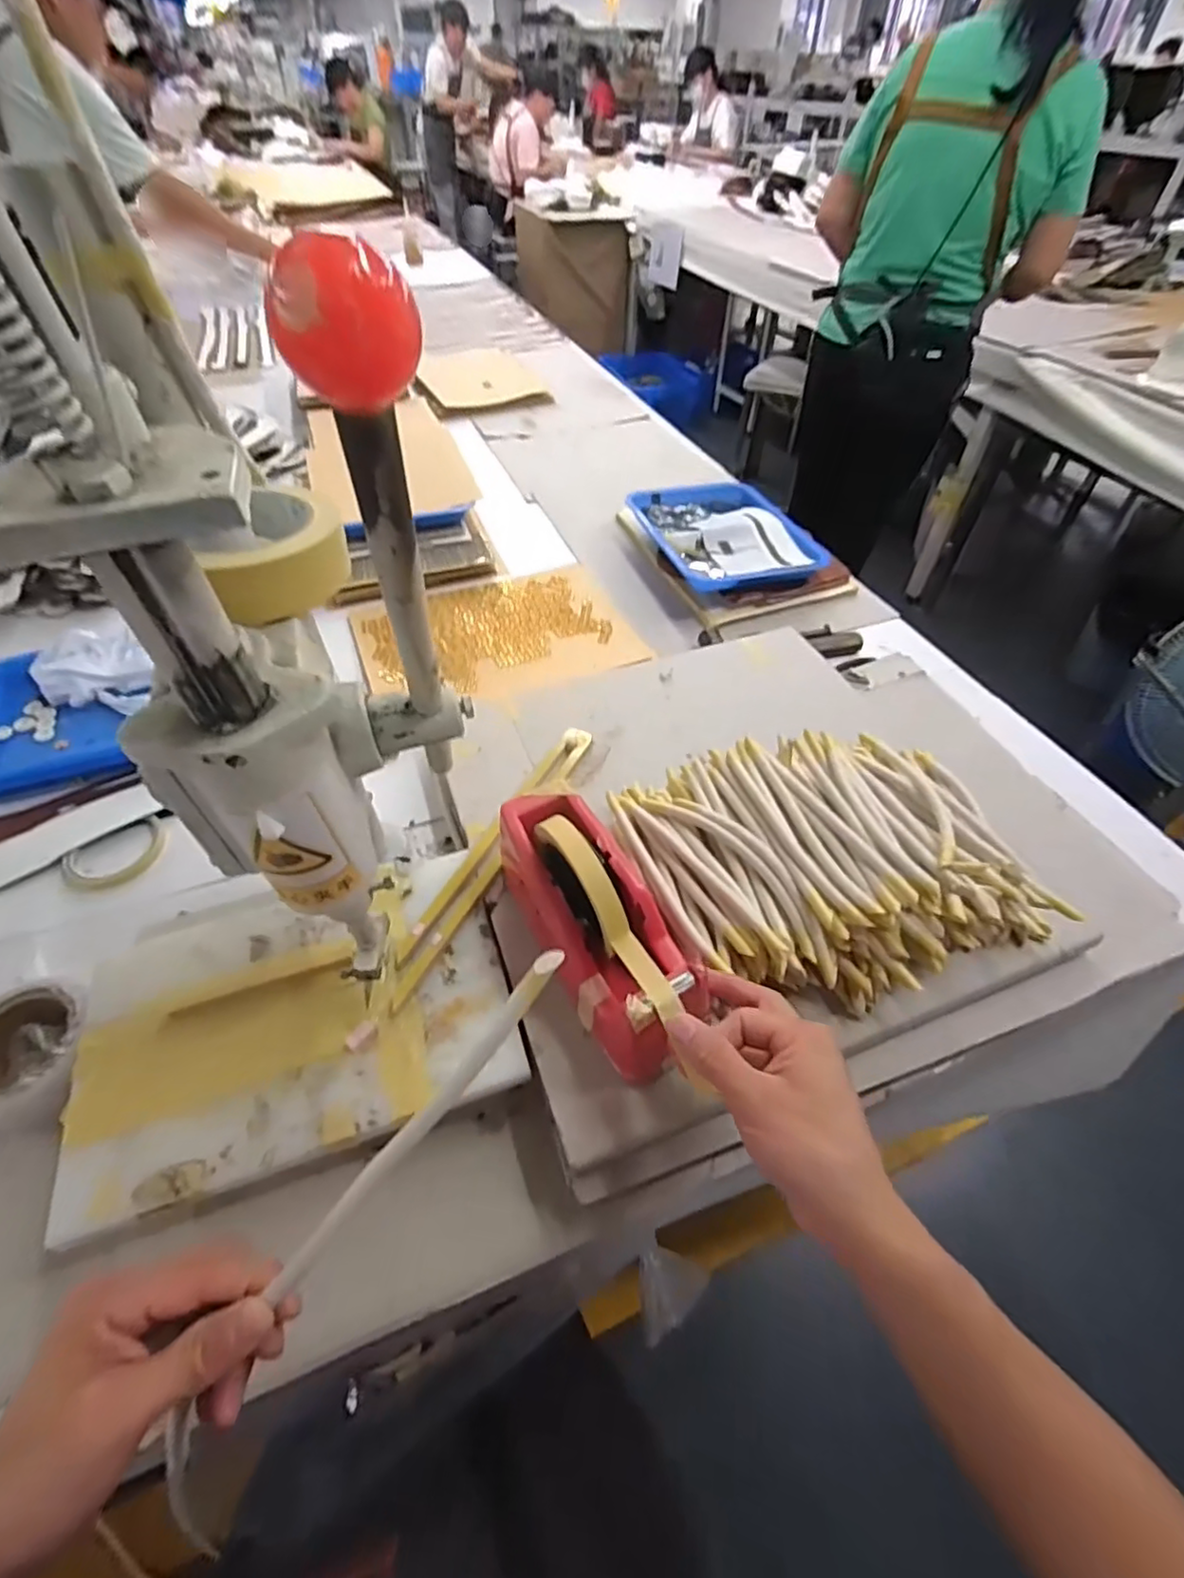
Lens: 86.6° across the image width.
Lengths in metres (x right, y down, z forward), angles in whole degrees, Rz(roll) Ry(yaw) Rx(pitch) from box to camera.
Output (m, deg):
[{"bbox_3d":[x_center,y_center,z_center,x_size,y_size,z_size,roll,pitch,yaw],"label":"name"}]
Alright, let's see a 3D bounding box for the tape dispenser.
[{"bbox_3d":[0.001,0.090,0.438,0.076,0.098,0.201,-23,66,-19],"label":"tape dispenser"}]

